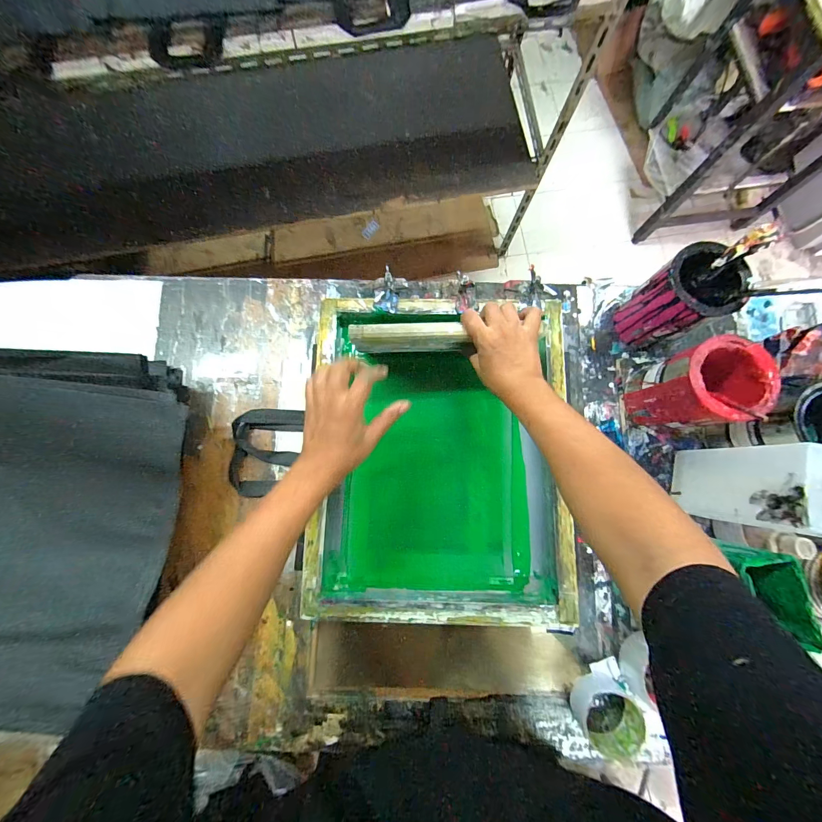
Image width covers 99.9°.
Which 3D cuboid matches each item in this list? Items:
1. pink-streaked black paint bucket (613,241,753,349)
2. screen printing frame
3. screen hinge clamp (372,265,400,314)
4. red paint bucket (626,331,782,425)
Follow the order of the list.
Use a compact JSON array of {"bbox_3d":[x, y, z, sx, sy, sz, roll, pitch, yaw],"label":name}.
[{"bbox_3d":[0.406,-0.167,0.542,0.102,0.158,0.102,0,80,0],"label":"pink-streaked black paint bucket"},{"bbox_3d":[0.049,0.064,0.557,0.397,0.045,0.499,2,79,-1],"label":"screen printing frame"},{"bbox_3d":[-0.040,-0.196,0.563,0.040,0.043,0.057,6,80,1],"label":"screen hinge clamp"},{"bbox_3d":[0.402,-0.030,0.507,0.105,0.176,0.106,0,80,0],"label":"red paint bucket"}]

